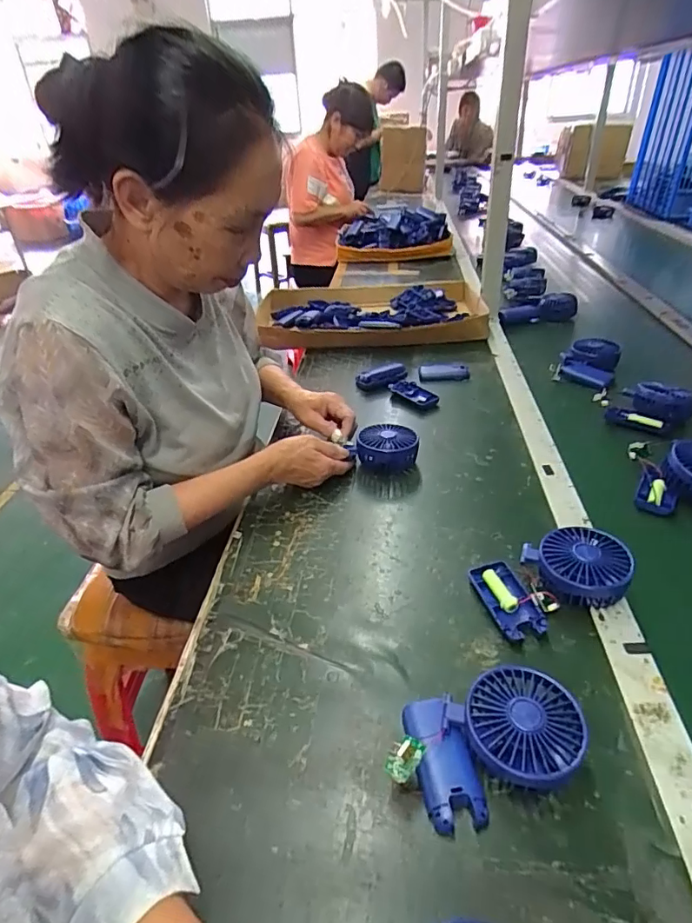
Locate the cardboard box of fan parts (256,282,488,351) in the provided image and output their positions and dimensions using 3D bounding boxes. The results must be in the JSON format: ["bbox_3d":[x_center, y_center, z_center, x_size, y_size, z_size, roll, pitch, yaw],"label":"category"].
[{"bbox_3d":[0.055,-0.360,1.262,0.532,0.063,0.341,-5,34,1],"label":"cardboard box of fan parts"}]

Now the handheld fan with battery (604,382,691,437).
[{"bbox_3d":[0.481,-0.084,0.817,0.065,0.057,0.105,-31,42,-32],"label":"handheld fan with battery"}]

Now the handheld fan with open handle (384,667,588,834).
[{"bbox_3d":[0.108,0.219,0.403,0.147,0.044,0.089,-8,34,-4],"label":"handheld fan with open handle"}]

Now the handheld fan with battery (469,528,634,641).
[{"bbox_3d":[0.212,0.118,0.536,0.142,0.048,0.090,-14,35,-12],"label":"handheld fan with battery"}]

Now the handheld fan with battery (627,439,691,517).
[{"bbox_3d":[0.439,0.015,0.677,0.109,0.062,0.109,6,36,15],"label":"handheld fan with battery"}]

